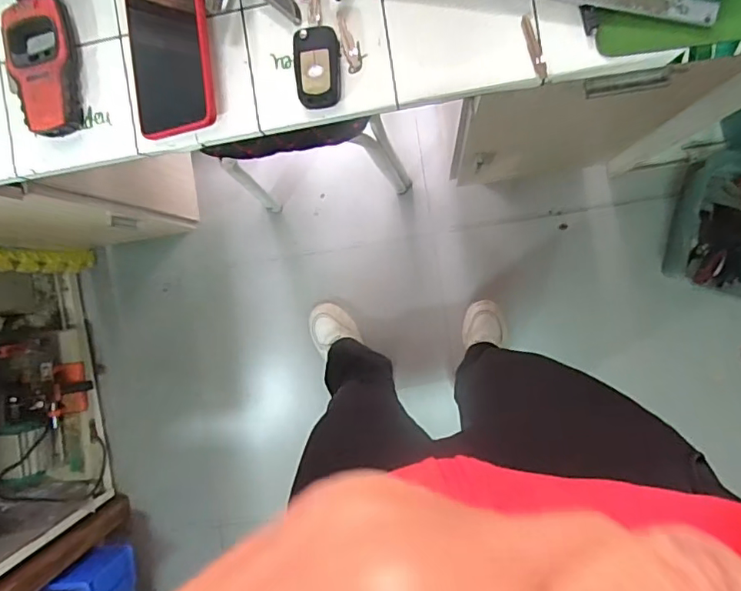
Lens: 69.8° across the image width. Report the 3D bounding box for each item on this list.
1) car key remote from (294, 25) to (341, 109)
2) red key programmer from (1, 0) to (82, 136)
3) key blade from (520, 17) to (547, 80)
[{"bbox_3d":[-0.044,-0.190,0.441,0.036,0.020,0.065,-5,92,7],"label":"car key remote"},{"bbox_3d":[-0.290,-0.212,0.464,0.058,0.020,0.135,-3,92,7],"label":"red key programmer"},{"bbox_3d":[0.130,-0.198,0.424,0.010,0.004,0.050,-21,90,7],"label":"key blade"}]

